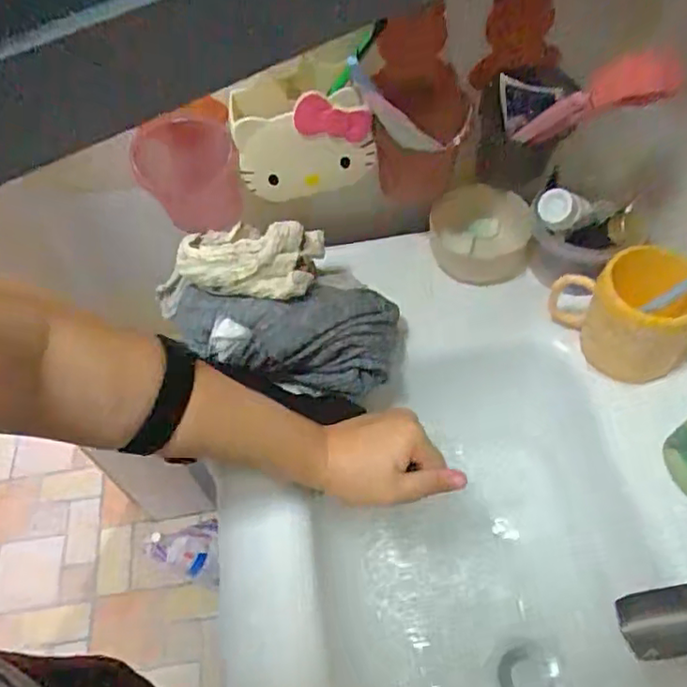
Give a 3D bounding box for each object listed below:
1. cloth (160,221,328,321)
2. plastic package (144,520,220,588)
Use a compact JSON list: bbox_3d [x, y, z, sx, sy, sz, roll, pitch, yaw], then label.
[{"bbox_3d":[-0.085,-0.075,0.549,0.138,0.048,0.083,-6,54,1],"label":"cloth"},{"bbox_3d":[-0.309,0.428,1.209,0.148,0.153,0.080,-9,54,-1],"label":"plastic package"}]

